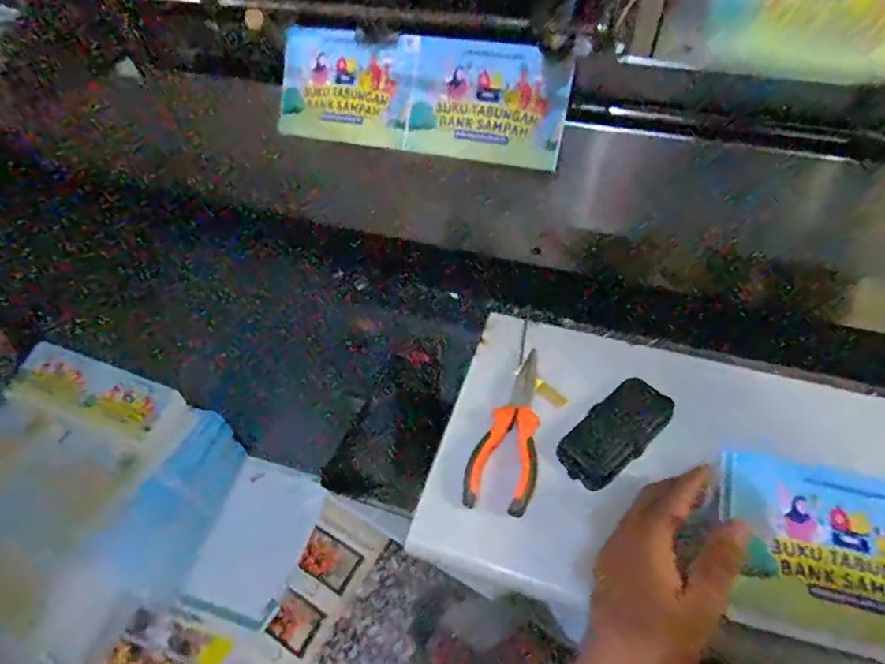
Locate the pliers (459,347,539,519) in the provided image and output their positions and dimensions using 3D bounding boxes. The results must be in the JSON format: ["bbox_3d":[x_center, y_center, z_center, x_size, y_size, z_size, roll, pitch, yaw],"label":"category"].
[{"bbox_3d":[0.062,0.081,0.487,0.057,0.020,0.152,13,55,15],"label":"pliers"}]

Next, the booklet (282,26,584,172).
[{"bbox_3d":[-0.028,-0.243,0.570,0.302,0.109,0.011,13,16,14],"label":"booklet"}]

